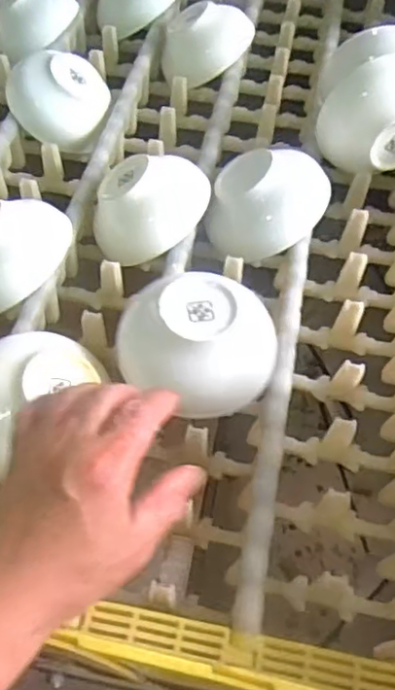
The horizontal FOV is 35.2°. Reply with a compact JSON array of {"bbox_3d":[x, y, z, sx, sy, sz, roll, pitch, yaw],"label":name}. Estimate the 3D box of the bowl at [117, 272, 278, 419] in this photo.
[{"bbox_3d":[-0.001,0.000,0.439,0.111,0.048,0.093,2,57,4],"label":"bowl"}]

